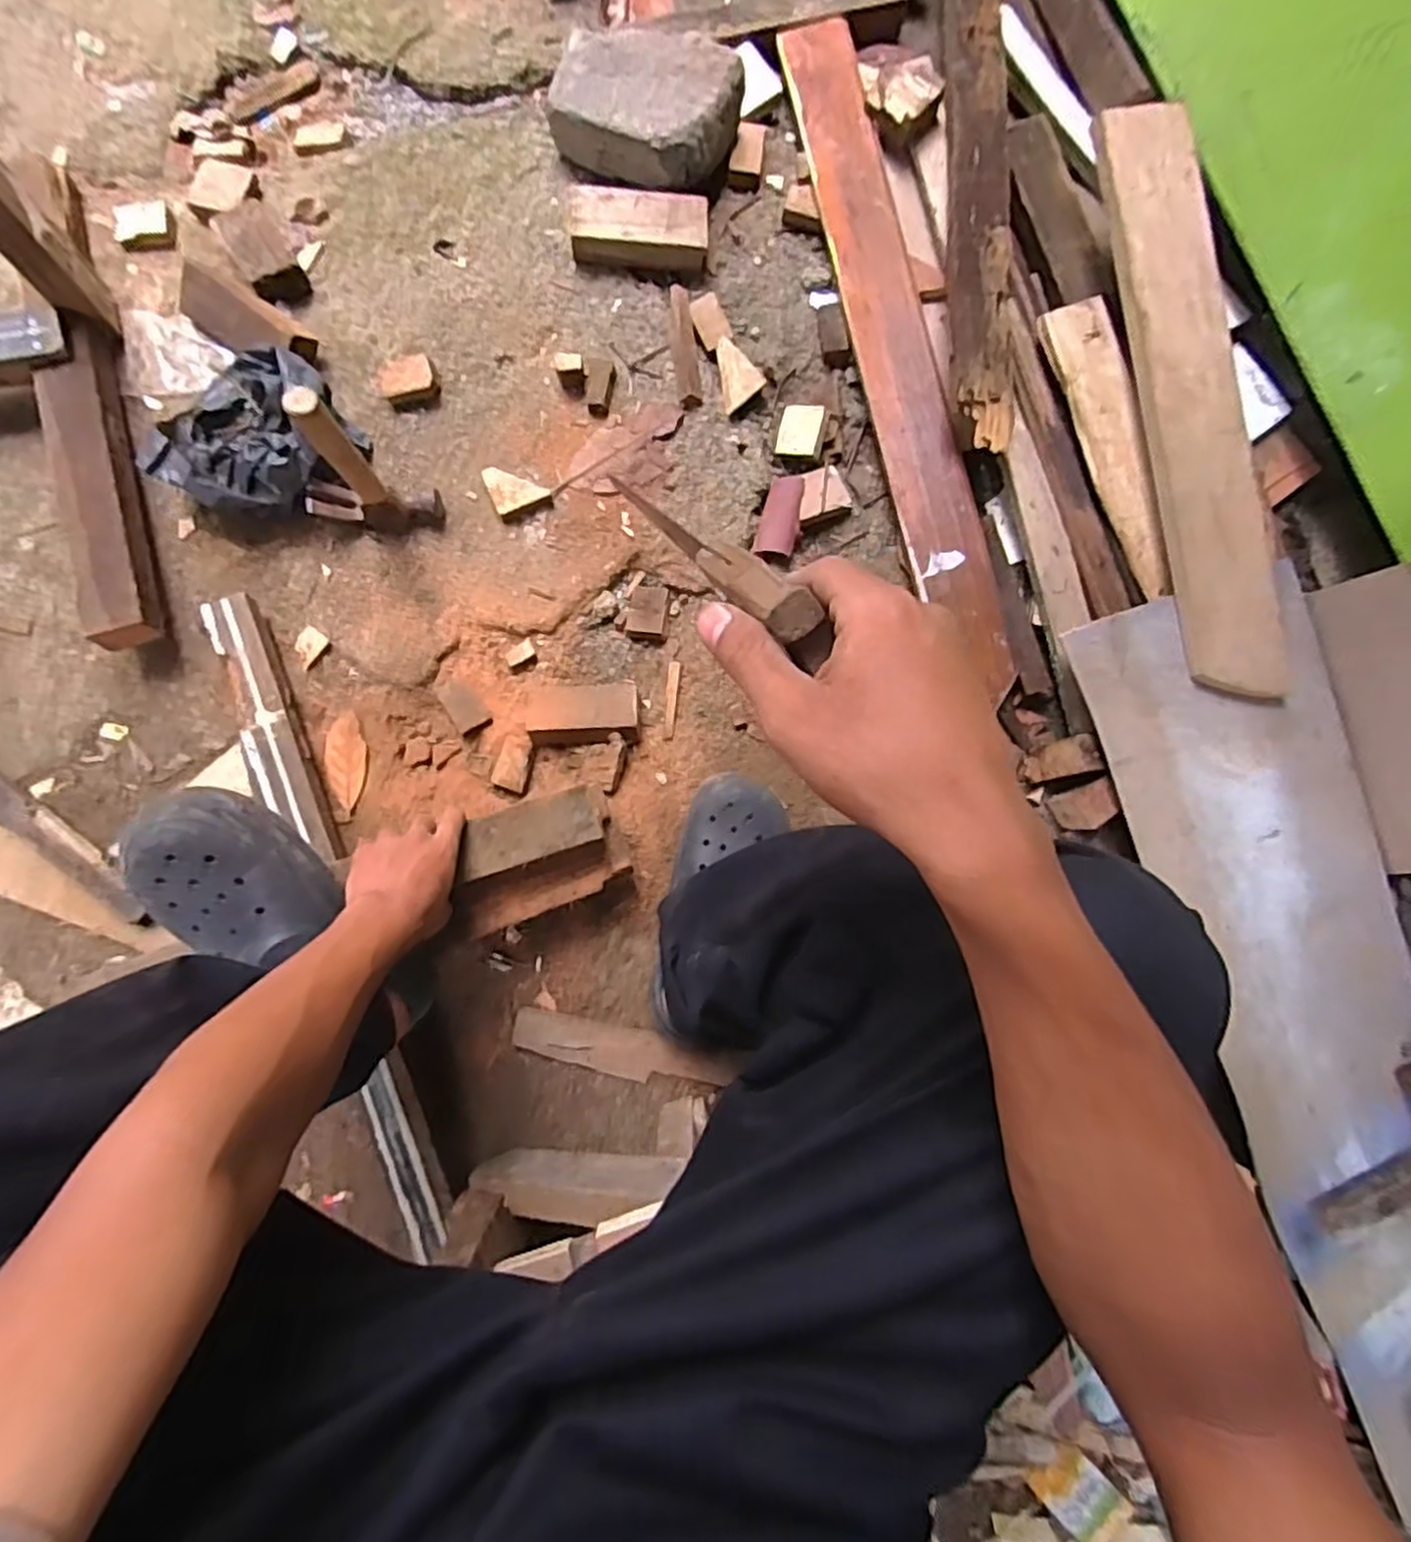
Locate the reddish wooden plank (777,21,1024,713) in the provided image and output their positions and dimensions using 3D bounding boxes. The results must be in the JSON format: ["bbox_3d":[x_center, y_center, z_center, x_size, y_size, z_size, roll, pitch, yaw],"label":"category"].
[{"bbox_3d":[0.219,-0.485,0.808,0.088,0.022,0.795,-12,86,-5],"label":"reddish wooden plank"}]

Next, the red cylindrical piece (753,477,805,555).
[{"bbox_3d":[0.088,-0.295,0.820,0.042,0.029,0.101,16,84,-2],"label":"red cylindrical piece"}]

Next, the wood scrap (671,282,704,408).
[{"bbox_3d":[-0.024,-0.499,0.828,0.029,0.017,0.147,-6,85,-4],"label":"wood scrap"}]

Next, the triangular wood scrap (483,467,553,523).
[{"bbox_3d":[-0.210,-0.316,0.793,0.061,0.024,0.056,-25,87,-5],"label":"triangular wood scrap"}]

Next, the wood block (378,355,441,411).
[{"bbox_3d":[-0.332,-0.436,0.794,0.061,0.026,0.049,-14,86,-5],"label":"wood block"}]

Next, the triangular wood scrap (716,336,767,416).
[{"bbox_3d":[0.043,-0.463,0.835,0.053,0.024,0.086,-5,85,-4],"label":"triangular wood scrap"}]

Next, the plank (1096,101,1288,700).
[{"bbox_3d":[0.513,-0.387,0.741,0.100,0.020,0.611,-10,90,3],"label":"plank"}]

